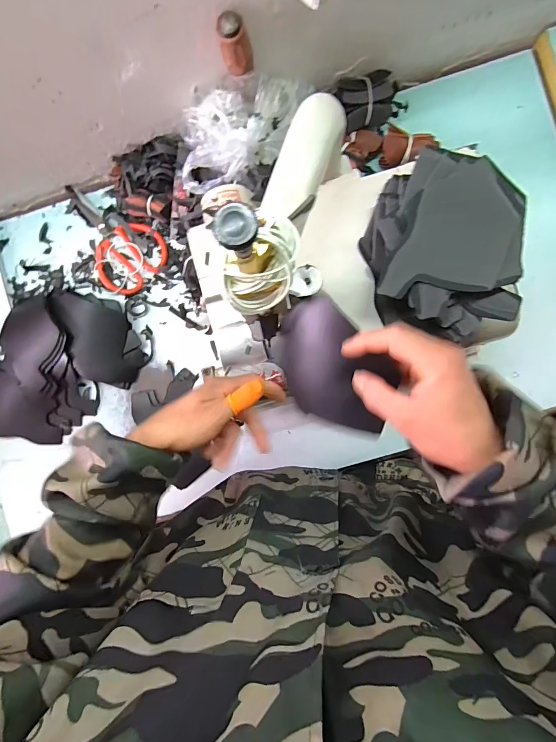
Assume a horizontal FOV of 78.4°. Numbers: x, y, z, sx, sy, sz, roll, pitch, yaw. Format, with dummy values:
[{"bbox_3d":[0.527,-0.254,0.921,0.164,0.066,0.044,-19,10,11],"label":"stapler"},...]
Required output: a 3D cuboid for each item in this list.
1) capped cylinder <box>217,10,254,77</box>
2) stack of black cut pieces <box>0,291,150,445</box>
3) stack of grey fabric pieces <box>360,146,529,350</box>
[{"bbox_3d":[-0.045,-0.358,0.377,0.032,0.053,0.026,-10,89,4],"label":"capped cylinder"},{"bbox_3d":[-0.362,-0.011,0.531,0.281,0.042,0.205,-38,87,3],"label":"stack of black cut pieces"},{"bbox_3d":[0.170,-0.127,0.356,0.143,0.050,0.178,4,90,4],"label":"stack of grey fabric pieces"}]

